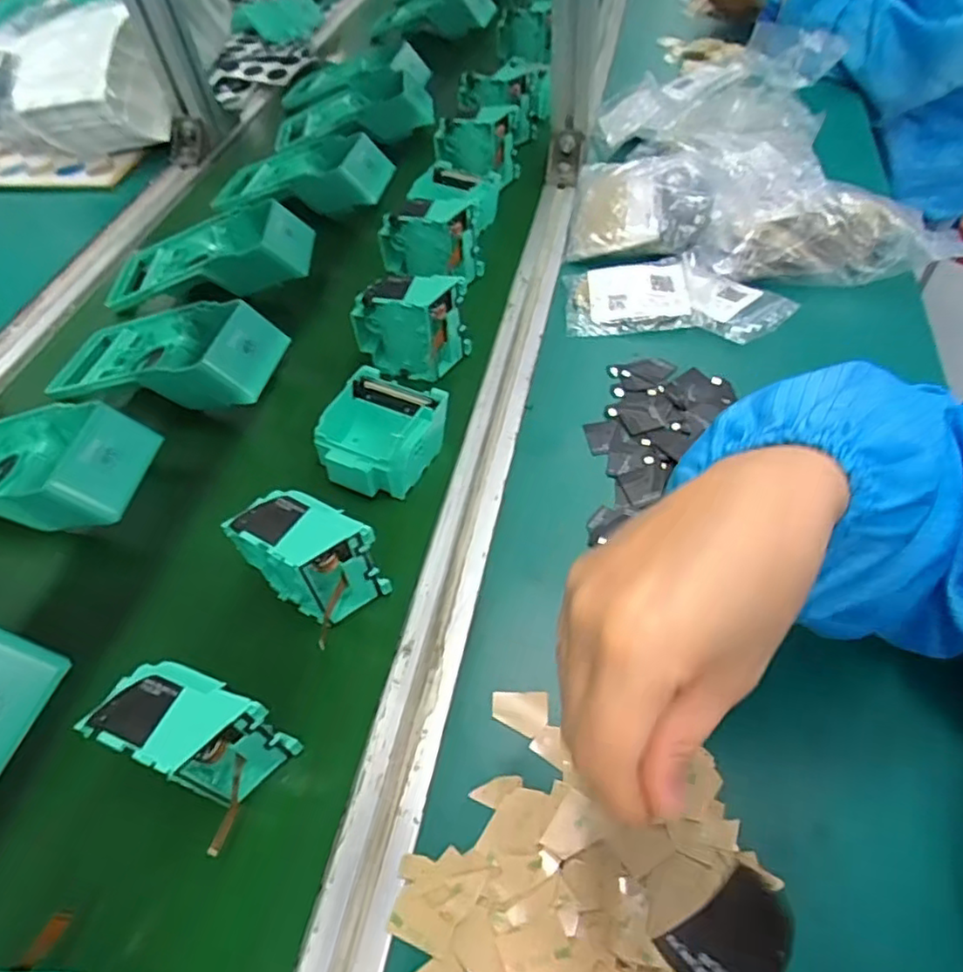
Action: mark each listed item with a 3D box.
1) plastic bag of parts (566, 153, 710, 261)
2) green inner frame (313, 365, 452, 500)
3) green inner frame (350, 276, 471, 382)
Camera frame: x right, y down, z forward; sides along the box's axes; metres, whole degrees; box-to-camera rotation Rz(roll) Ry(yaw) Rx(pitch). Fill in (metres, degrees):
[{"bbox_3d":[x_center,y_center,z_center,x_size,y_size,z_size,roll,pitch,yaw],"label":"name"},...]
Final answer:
[{"bbox_3d":[0.144,-0.268,0.596,0.117,0.047,0.137,2,52,7],"label":"plastic bag of parts"},{"bbox_3d":[-0.072,-0.036,0.448,0.073,0.034,0.081,20,56,19],"label":"green inner frame"},{"bbox_3d":[-0.054,-0.123,0.488,0.085,0.074,0.042,7,53,10],"label":"green inner frame"}]

